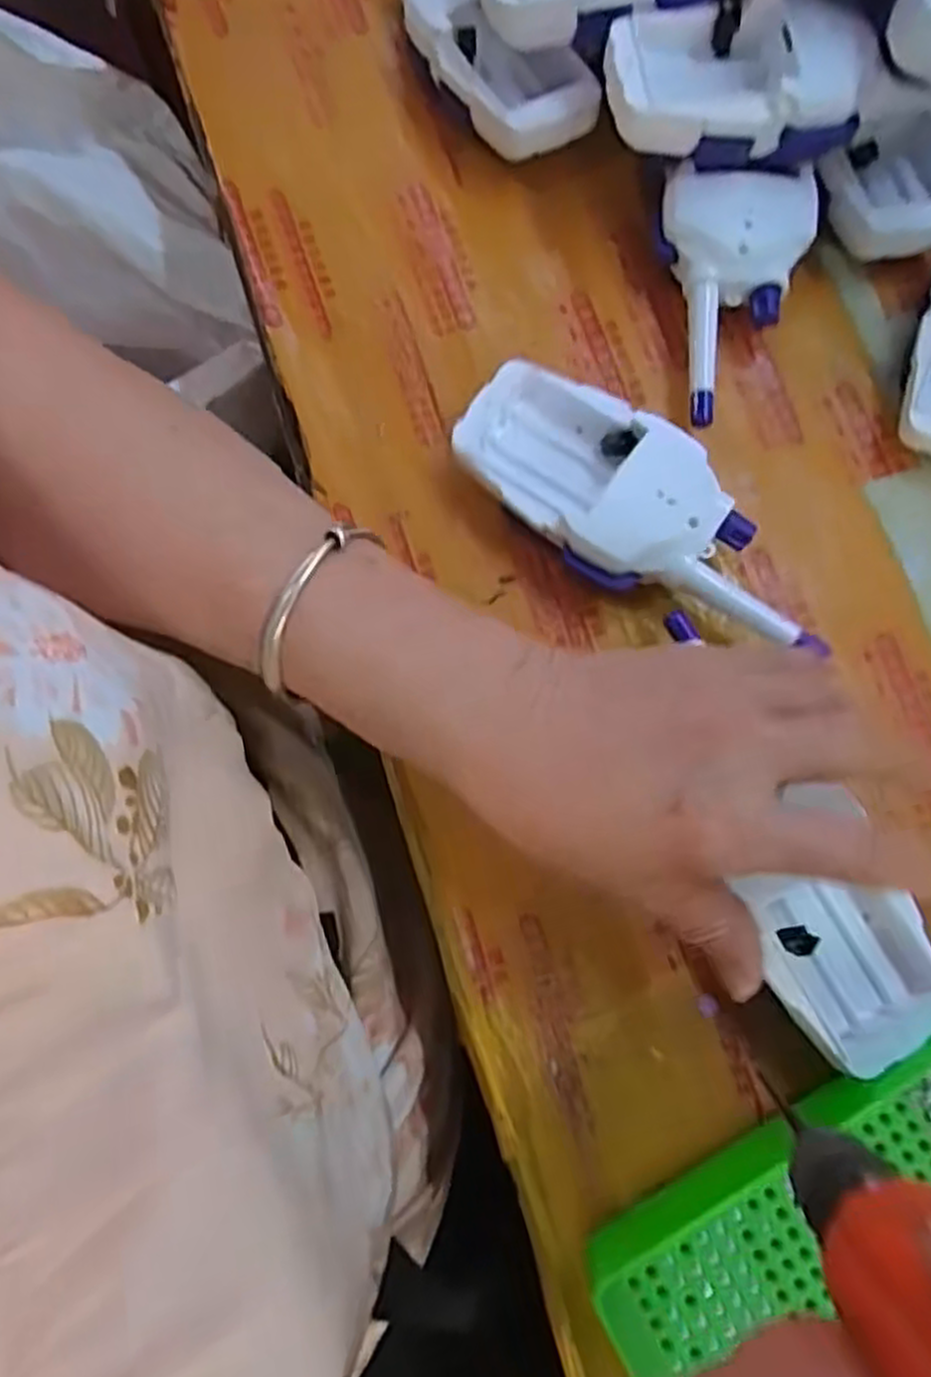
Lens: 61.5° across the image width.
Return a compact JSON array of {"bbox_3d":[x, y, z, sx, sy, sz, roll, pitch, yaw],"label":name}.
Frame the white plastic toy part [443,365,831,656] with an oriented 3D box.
[{"bbox_3d":[0.066,-0.069,0.316,0.154,0.039,0.059,43,81,8],"label":"white plastic toy part"}]

